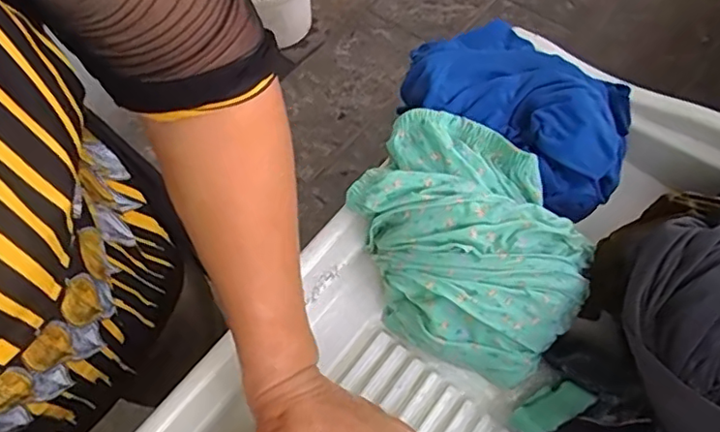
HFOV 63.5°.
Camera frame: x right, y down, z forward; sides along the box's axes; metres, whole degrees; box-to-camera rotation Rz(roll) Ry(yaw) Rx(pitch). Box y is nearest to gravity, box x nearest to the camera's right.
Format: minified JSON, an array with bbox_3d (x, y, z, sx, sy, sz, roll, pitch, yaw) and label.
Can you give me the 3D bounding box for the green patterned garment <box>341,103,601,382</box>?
[{"bbox_3d":[0.083,0.027,0.481,0.154,0.117,0.194,-40,63,-19],"label":"green patterned garment"}]

